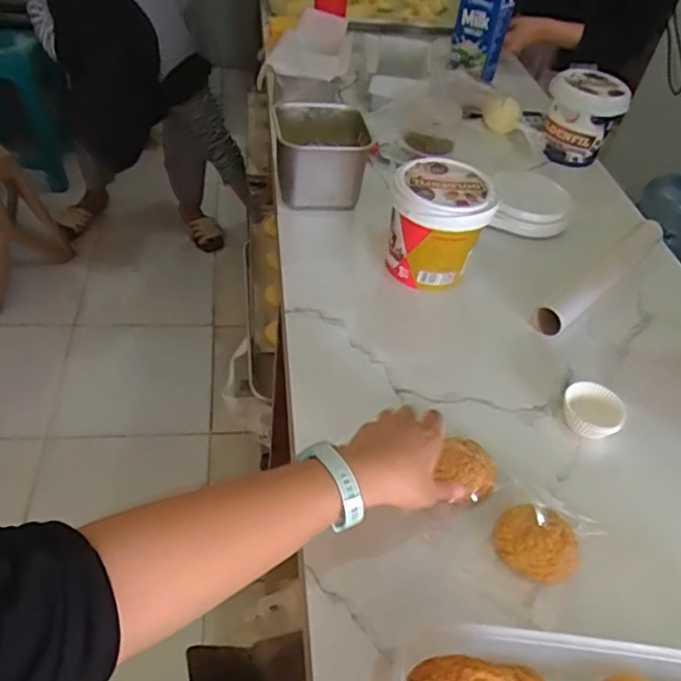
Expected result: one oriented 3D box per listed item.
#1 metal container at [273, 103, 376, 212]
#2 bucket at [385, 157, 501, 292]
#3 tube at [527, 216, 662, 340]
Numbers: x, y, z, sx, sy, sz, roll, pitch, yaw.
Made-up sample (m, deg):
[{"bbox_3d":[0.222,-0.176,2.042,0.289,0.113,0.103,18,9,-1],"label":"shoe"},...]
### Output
[{"bbox_3d":[-0.025,-0.273,0.912,0.136,0.103,0.139,0,45,-9],"label":"metal container"},{"bbox_3d":[0.126,-0.145,0.790,0.122,0.134,0.121,4,43,-4],"label":"bucket"},{"bbox_3d":[0.365,-0.093,0.839,0.039,0.031,0.320,37,51,28],"label":"tube"}]

